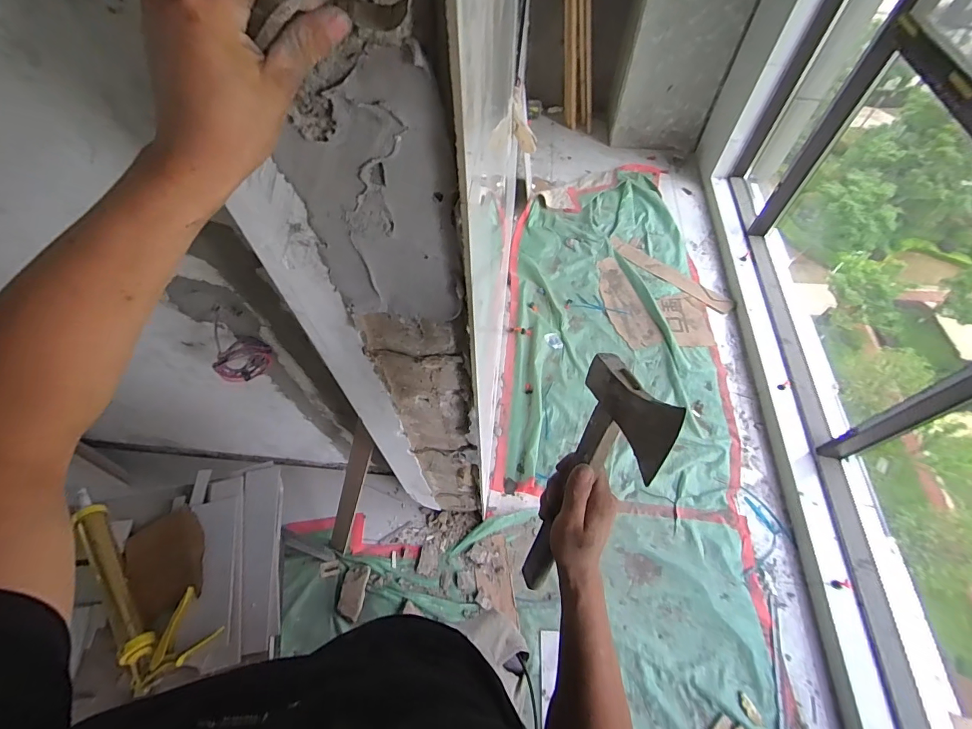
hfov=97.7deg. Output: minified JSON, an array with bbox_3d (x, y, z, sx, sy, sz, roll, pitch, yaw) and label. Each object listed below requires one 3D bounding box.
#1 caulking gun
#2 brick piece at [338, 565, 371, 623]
[{"bbox_3d":[-0.780,0.442,0.941,0.144,0.053,0.503,-38,66,-20],"label":"caulking gun"},{"bbox_3d":[-0.487,0.838,1.567,0.089,0.030,0.179,4,59,3],"label":"brick piece"}]

